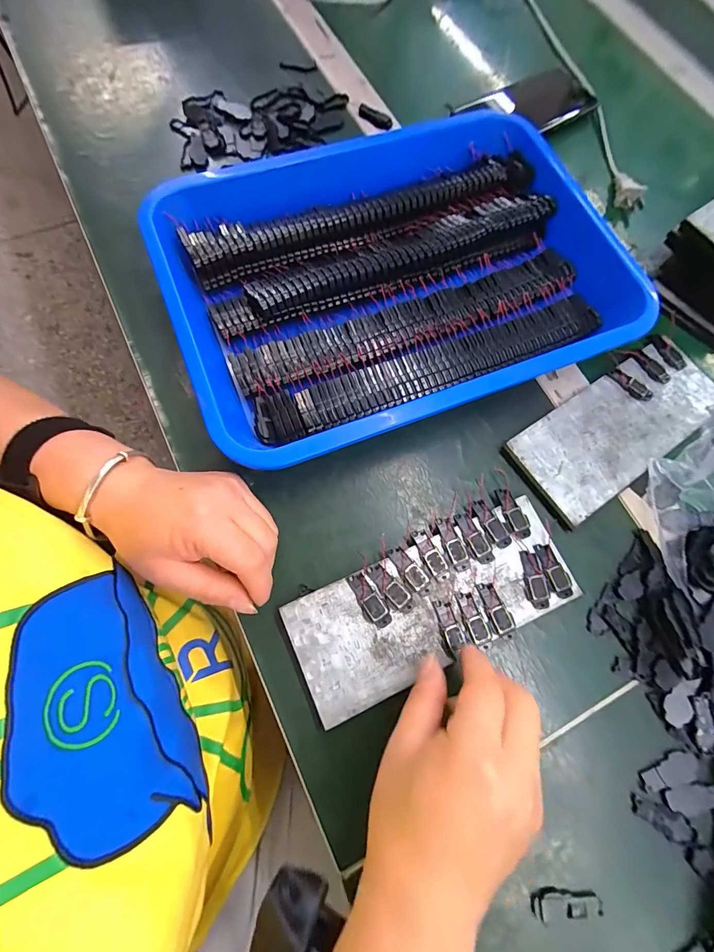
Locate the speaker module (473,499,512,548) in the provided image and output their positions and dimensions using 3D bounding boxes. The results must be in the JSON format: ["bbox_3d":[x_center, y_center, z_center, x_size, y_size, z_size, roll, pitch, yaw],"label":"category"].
[{"bbox_3d":[0.098,0.034,0.296,0.012,0.004,0.038,-26,76,-11],"label":"speaker module"}]

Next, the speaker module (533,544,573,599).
[{"bbox_3d":[0.140,0.068,0.291,0.015,0.007,0.039,-17,74,-8],"label":"speaker module"}]

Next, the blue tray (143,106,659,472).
[{"bbox_3d":[0.037,-0.169,0.342,0.373,0.049,0.267,-20,74,-9],"label":"blue tray"}]

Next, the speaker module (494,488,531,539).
[{"bbox_3d":[0.116,0.027,0.301,0.013,0.005,0.039,-20,74,-9],"label":"speaker module"}]

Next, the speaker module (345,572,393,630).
[{"bbox_3d":[0.008,0.084,0.273,0.014,0.004,0.039,-32,77,-12],"label":"speaker module"}]

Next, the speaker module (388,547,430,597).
[{"bbox_3d":[0.037,0.065,0.281,0.013,0.006,0.038,-36,78,-13],"label":"speaker module"}]

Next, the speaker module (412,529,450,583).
[{"bbox_3d":[0.052,0.055,0.286,0.012,0.004,0.038,-25,75,-10],"label":"speaker module"}]

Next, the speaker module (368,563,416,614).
[{"bbox_3d":[0.024,0.077,0.277,0.015,0.004,0.038,-34,77,-12],"label":"speaker module"}]

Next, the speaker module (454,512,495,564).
[{"bbox_3d":[0.084,0.045,0.292,0.015,0.004,0.039,-26,75,-10],"label":"speaker module"}]

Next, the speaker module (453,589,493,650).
[{"bbox_3d":[0.079,0.098,0.275,0.015,0.004,0.038,-19,74,-9],"label":"speaker module"}]

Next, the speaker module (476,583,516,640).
[{"bbox_3d":[0.096,0.092,0.279,0.016,0.005,0.038,-18,74,-8],"label":"speaker module"}]

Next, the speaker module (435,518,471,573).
[{"bbox_3d":[0.068,0.048,0.288,0.014,0.004,0.039,-18,74,-8],"label":"speaker module"}]

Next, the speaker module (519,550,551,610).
[{"bbox_3d":[0.126,0.073,0.286,0.015,0.005,0.039,-4,73,-4],"label":"speaker module"}]

